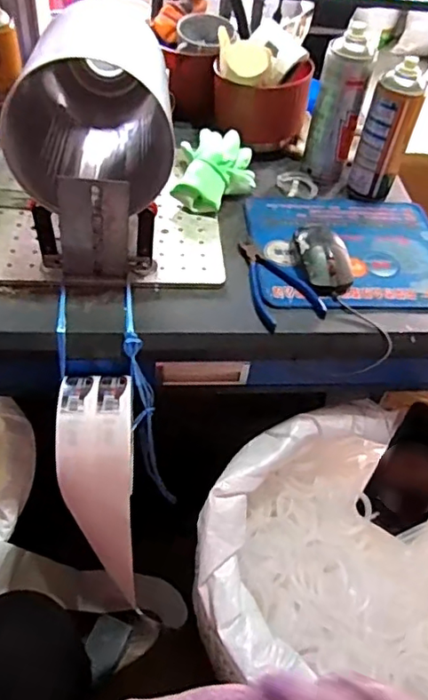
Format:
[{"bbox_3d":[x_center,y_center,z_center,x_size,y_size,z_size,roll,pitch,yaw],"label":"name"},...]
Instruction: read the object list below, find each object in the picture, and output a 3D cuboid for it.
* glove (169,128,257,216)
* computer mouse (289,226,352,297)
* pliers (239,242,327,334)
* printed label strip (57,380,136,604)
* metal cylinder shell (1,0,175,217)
[{"bbox_3d":[-0.001,-0.244,0.769,0.104,0.059,0.138,19,48,10],"label":"glove"},{"bbox_3d":[0.132,-0.117,0.691,0.063,0.032,0.107,0,47,-7],"label":"computer mouse"},{"bbox_3d":[0.071,-0.084,0.673,0.077,0.010,0.139,-14,50,-19],"label":"pliers"},{"bbox_3d":[-0.117,0.151,0.591,0.081,0.240,0.068,-8,10,-14],"label":"printed label strip"},{"bbox_3d":[-0.135,-0.292,0.643,0.156,0.137,0.299,-1,47,-8],"label":"metal cylinder shell"}]

